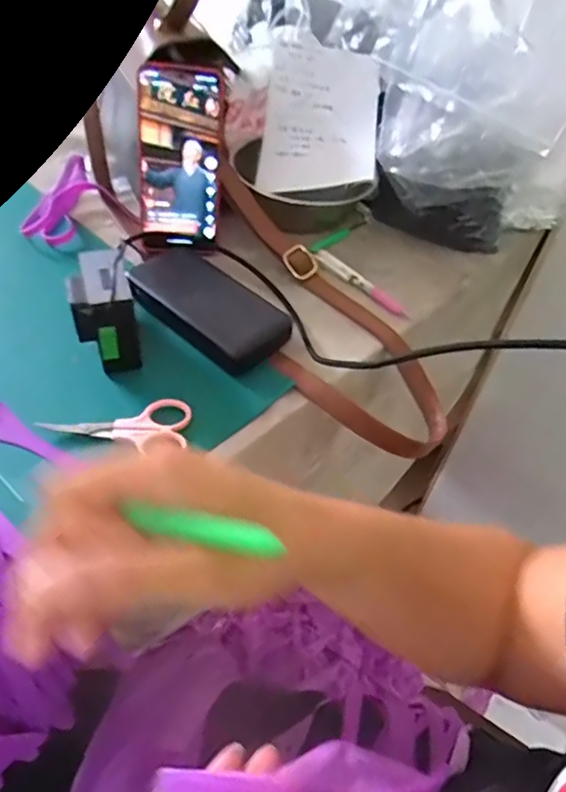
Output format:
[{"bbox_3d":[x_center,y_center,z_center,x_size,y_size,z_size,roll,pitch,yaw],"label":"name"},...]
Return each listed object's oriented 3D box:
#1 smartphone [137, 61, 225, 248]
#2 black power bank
[{"bbox_3d":[-0.098,-0.225,0.553,0.077,0.156,0.011,1,27,-9],"label":"smartphone"},{"bbox_3d":[-0.070,-0.080,0.518,0.155,0.026,0.070,35,55,24],"label":"black power bank"}]

